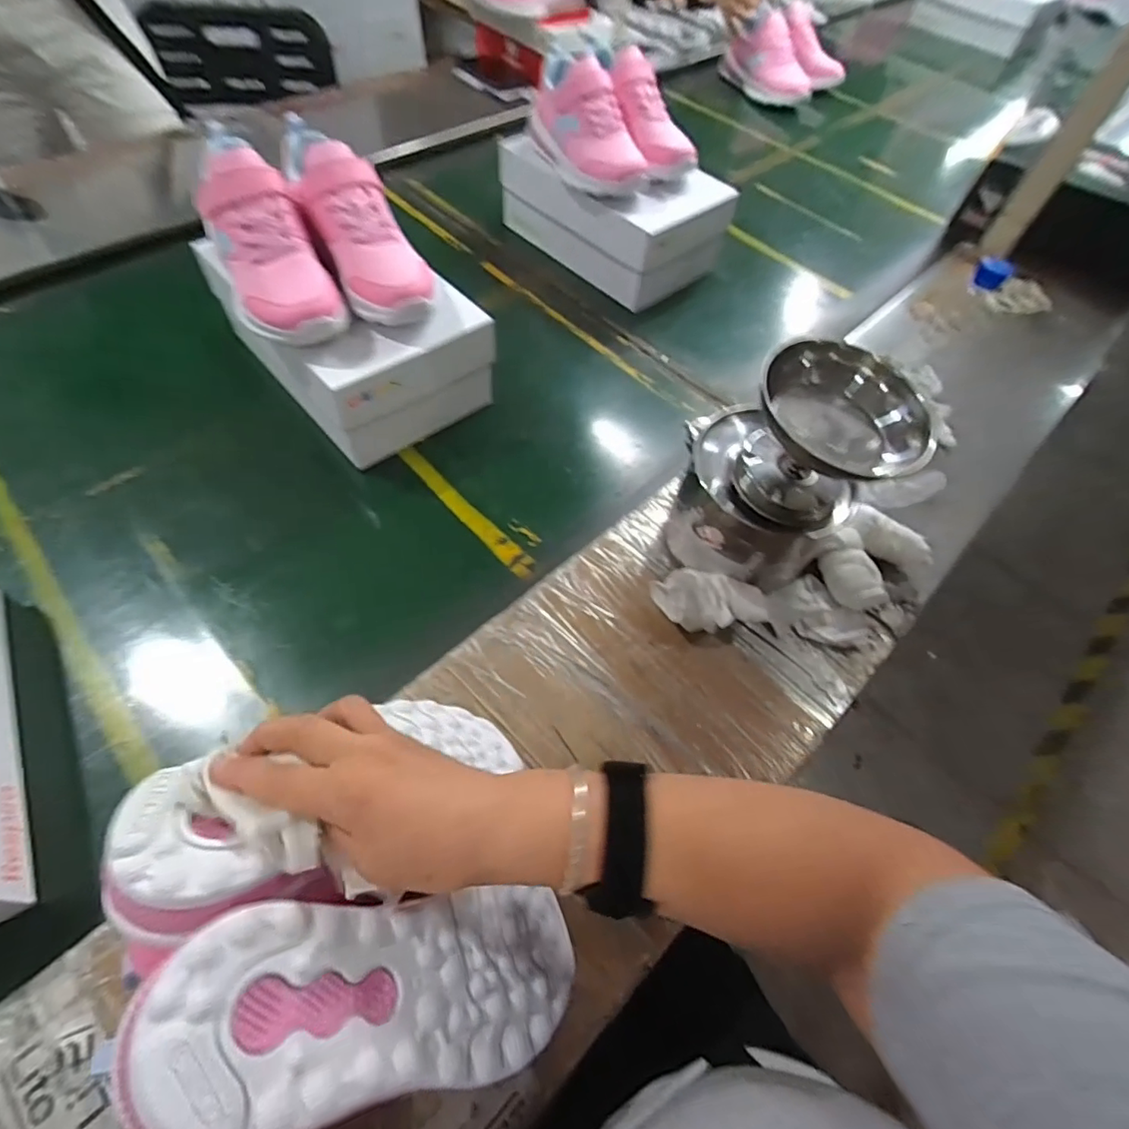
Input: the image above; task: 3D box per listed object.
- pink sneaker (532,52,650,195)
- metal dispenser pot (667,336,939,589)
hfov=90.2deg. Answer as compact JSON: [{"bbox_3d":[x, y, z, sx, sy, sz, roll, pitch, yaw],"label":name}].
[{"bbox_3d":[0.037,-0.575,0.736,0.084,0.094,0.216,-21,62,-17],"label":"pink sneaker"},{"bbox_3d":[0.176,-0.061,0.467,0.152,0.207,0.120,9,58,1],"label":"metal dispenser pot"}]

